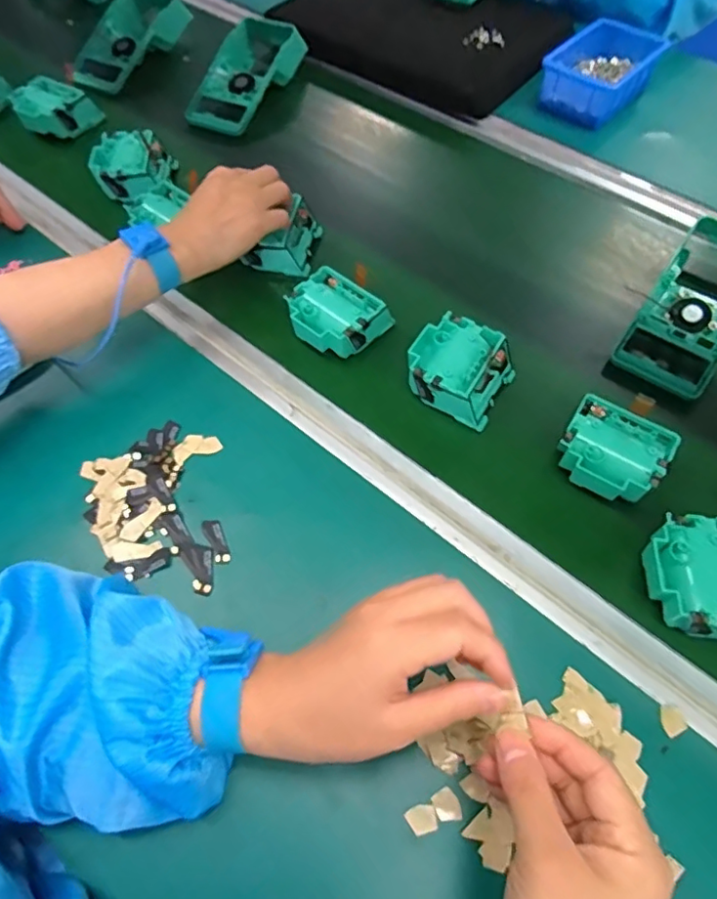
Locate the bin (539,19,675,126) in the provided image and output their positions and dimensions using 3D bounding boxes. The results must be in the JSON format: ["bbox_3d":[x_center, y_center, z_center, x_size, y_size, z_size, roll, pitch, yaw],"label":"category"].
[{"bbox_3d":[0.296,-0.461,0.692,0.100,0.050,0.149,37,69,19],"label":"bin"}]

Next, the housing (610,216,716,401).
[{"bbox_3d":[0.305,-0.129,0.508,0.083,0.057,0.192,34,68,18],"label":"housing"}]

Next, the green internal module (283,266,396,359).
[{"bbox_3d":[-0.017,-0.117,0.502,0.085,0.037,0.070,29,67,16],"label":"green internal module"}]

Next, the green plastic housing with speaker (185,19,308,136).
[{"bbox_3d":[-0.139,-0.471,0.713,0.093,0.046,0.194,21,65,13],"label":"green plastic housing with speaker"}]

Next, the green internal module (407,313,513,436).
[{"bbox_3d":[0.084,-0.066,0.471,0.078,0.040,0.077,28,67,15],"label":"green internal module"}]

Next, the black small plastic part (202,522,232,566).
[{"bbox_3d":[-0.105,0.067,0.413,0.013,0.004,0.035,-23,64,-9],"label":"black small plastic part"}]

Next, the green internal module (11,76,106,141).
[{"bbox_3d":[-0.365,-0.406,0.669,0.088,0.033,0.056,15,64,10],"label":"green internal module"}]

